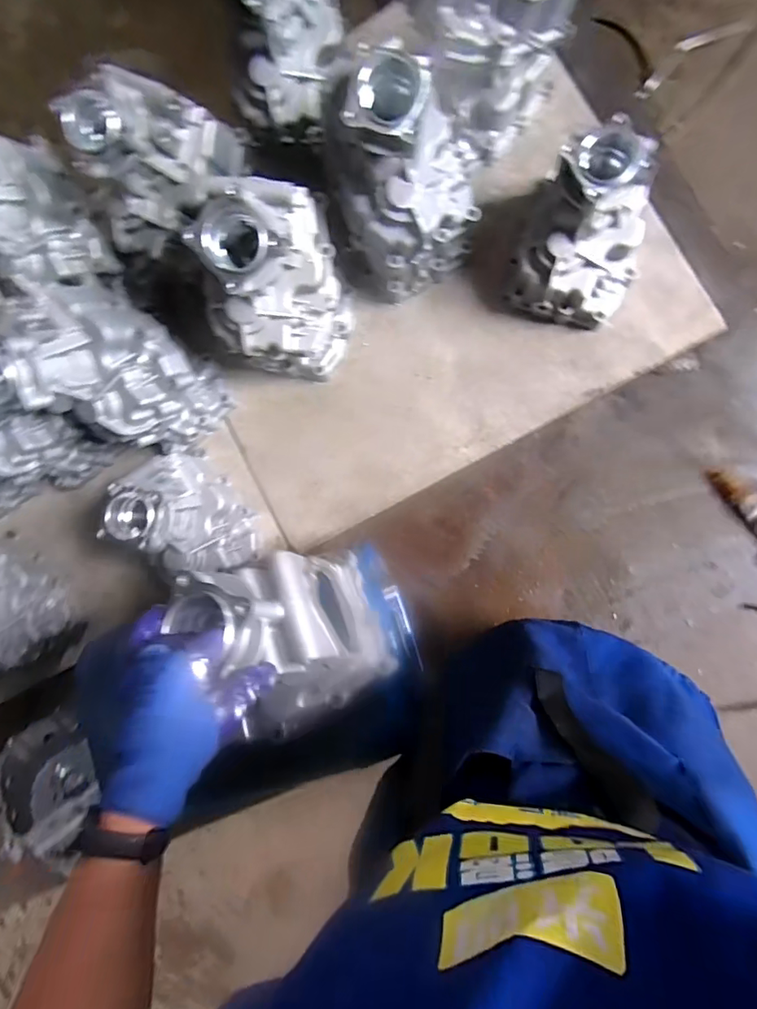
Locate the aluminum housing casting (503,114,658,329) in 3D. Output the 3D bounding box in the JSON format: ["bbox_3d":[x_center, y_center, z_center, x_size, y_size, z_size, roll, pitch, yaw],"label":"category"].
[{"bbox_3d":[0.305,-0.391,0.726,0.177,0.200,0.206,30,92,9],"label":"aluminum housing casting"}]

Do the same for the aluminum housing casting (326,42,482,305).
[{"bbox_3d":[0.032,-0.436,0.709,0.191,0.321,0.165,-12,85,8],"label":"aluminum housing casting"}]

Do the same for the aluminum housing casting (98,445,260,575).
[{"bbox_3d":[-0.303,0.013,0.819,0.171,0.195,0.202,14,89,9],"label":"aluminum housing casting"}]

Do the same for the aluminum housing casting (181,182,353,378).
[{"bbox_3d":[-0.156,-0.312,0.737,0.177,0.319,0.171,-2,87,8],"label":"aluminum housing casting"}]

